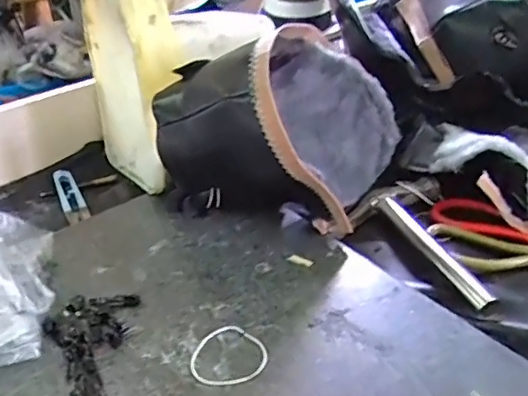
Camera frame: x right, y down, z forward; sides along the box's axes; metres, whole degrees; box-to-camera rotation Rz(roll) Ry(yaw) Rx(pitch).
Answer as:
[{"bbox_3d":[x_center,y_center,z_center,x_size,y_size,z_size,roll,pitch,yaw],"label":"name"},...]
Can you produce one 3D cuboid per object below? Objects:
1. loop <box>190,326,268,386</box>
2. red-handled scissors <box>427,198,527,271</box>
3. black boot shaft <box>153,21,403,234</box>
[{"bbox_3d":[-0.027,0.115,0.409,0.054,0.004,0.052,0,35,0],"label":"loop"},{"bbox_3d":[0.246,0.048,0.524,0.183,0.018,0.078,19,39,26],"label":"red-handled scissors"},{"bbox_3d":[0.022,-0.071,0.545,0.172,0.163,0.194,19,39,25],"label":"black boot shaft"}]

